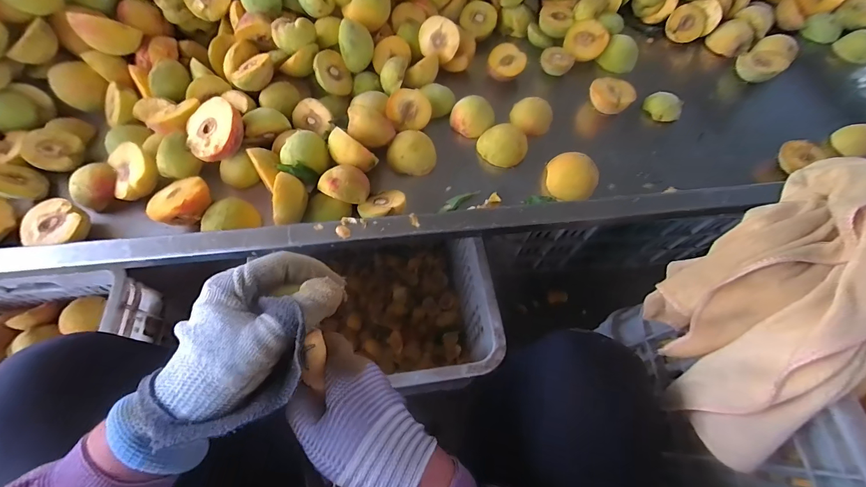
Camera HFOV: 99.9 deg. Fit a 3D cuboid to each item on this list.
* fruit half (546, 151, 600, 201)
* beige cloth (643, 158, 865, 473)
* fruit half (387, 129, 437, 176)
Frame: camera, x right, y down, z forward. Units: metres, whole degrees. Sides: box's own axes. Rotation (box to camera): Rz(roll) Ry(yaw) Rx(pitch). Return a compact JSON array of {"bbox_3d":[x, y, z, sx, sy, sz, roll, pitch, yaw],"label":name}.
[{"bbox_3d":[0.177,-0.082,0.467,0.060,0.042,0.054,16,65,6],"label":"fruit half"},{"bbox_3d":[0.276,0.046,0.307,0.111,0.156,0.249,34,68,13],"label":"beige cloth"},{"bbox_3d":[-0.028,-0.119,0.478,0.062,0.035,0.051,7,65,1],"label":"fruit half"}]

